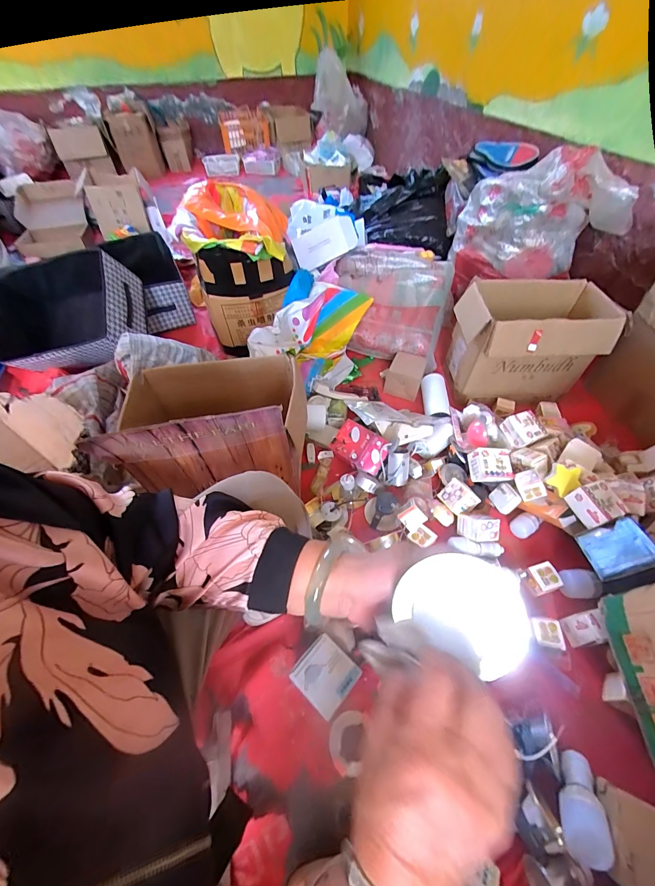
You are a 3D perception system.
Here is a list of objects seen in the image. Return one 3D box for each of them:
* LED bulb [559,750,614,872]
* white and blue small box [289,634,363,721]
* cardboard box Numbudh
[{"bbox_3d":[0.392,0.552,0.531,0.053,0.051,0.138,26,26,20],"label":"LED bulb"},{"bbox_3d":[-0.003,0.421,0.624,0.099,0.019,0.096,35,60,25],"label":"white and blue small box"},{"bbox_3d":[0.621,-0.306,1.050,0.446,0.276,0.230,-3,52,-1],"label":"cardboard box Numbudh"}]

